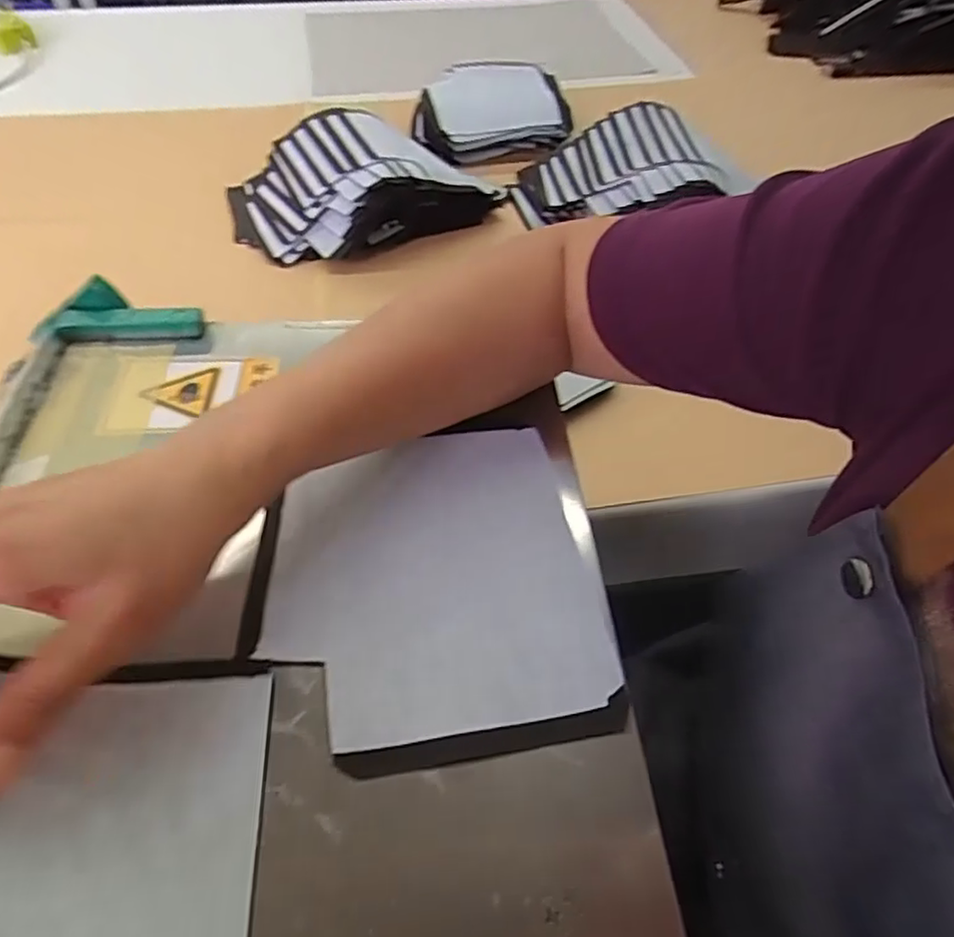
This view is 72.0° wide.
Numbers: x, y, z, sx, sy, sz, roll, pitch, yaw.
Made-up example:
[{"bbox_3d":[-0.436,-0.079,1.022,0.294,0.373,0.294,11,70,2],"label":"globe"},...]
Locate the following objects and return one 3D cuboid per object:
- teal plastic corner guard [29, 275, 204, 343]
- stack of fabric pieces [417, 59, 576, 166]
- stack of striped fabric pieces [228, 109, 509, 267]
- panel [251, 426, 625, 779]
[{"bbox_3d":[-0.209,-0.093,0.385,0.089,0.022,0.030,-7,50,-7],"label":"teal plastic corner guard"},{"bbox_3d":[0.015,-0.476,0.870,0.207,0.058,0.149,-13,51,-12],"label":"stack of fabric pieces"},{"bbox_3d":[-0.117,-0.319,0.720,0.307,0.077,0.189,-13,51,-12],"label":"stack of striped fabric pieces"},{"bbox_3d":[-0.019,0.047,0.293,0.139,0.008,0.158,-4,50,-12],"label":"panel"}]

